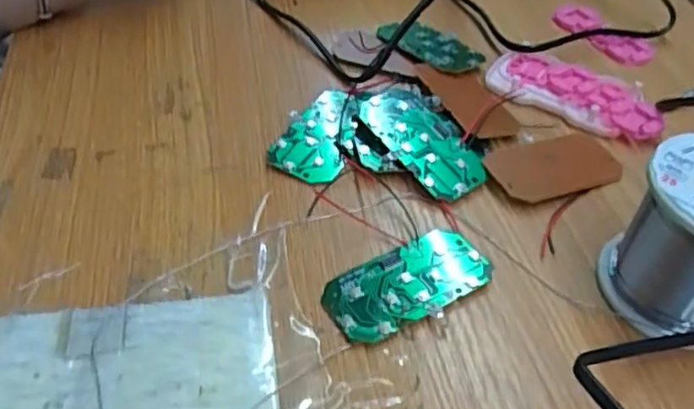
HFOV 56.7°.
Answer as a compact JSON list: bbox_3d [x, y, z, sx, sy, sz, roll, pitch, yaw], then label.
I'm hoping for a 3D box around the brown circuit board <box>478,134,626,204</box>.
[{"bbox_3d":[0.108,-0.021,0.338,0.071,0.005,0.038,-16,48,-18],"label":"brown circuit board"}]

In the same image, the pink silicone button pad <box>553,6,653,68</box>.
[{"bbox_3d":[0.172,-0.115,0.436,0.072,0.013,0.034,36,54,28],"label":"pink silicone button pad"}]

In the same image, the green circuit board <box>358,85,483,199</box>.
[{"bbox_3d":[0.040,-0.035,0.338,0.041,0.005,0.078,-26,62,-25],"label":"green circuit board"}]

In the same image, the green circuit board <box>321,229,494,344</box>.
[{"bbox_3d":[0.026,0.033,0.279,0.073,0.005,0.037,-23,51,-24],"label":"green circuit board"}]

